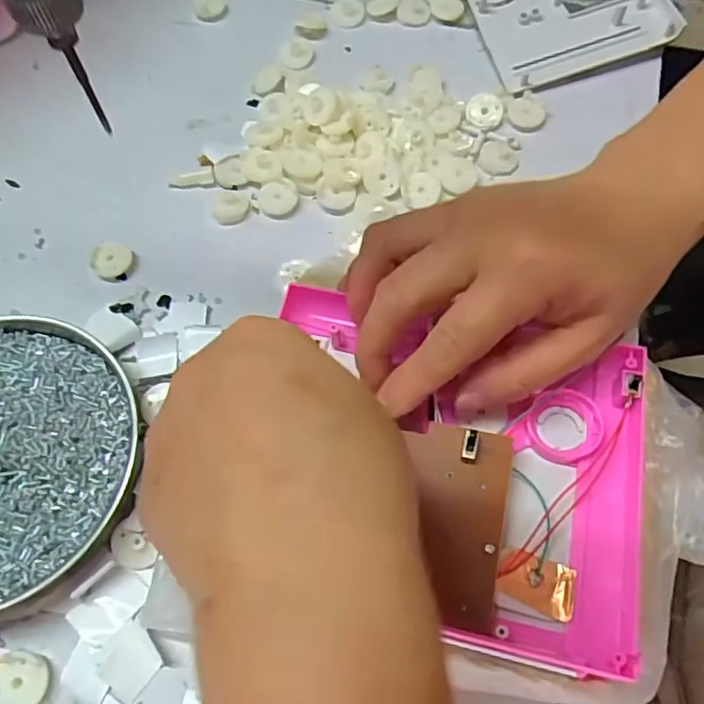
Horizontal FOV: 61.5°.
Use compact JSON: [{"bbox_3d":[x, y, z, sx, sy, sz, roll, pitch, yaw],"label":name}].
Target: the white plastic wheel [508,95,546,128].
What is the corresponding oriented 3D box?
[{"bbox_3d":[0.109,-0.150,0.370,0.022,0.011,0.018,16,66,8],"label":"white plastic wheel"}]

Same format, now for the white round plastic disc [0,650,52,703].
[{"bbox_3d":[-0.138,0.135,0.242,0.023,0.007,0.023,0,64,1],"label":"white round plastic disc"}]

